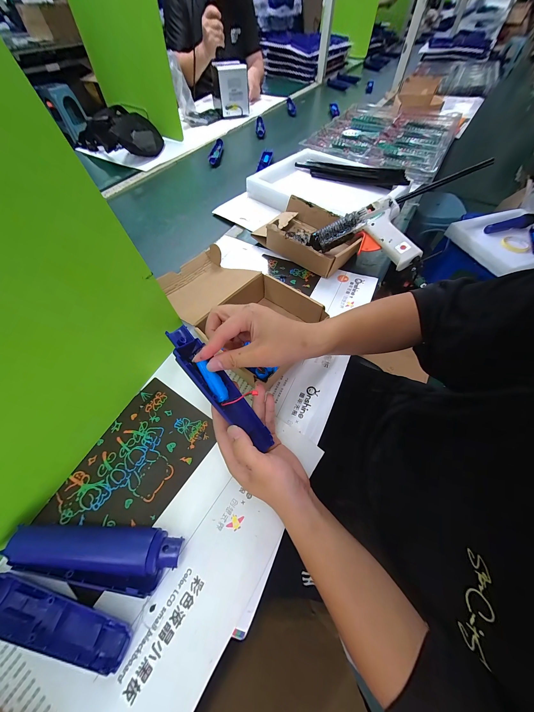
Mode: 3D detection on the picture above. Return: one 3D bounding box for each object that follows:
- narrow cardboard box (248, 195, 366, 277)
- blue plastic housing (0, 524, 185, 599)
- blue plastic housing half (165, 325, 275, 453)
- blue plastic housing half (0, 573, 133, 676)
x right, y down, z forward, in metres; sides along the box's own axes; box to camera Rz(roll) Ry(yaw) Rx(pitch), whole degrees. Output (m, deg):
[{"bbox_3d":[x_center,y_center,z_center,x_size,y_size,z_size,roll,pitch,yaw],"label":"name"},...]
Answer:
[{"bbox_3d":[0.094,-0.269,0.519,0.211,0.061,0.149,37,65,20],"label":"narrow cardboard box"},{"bbox_3d":[-0.178,0.203,0.241,0.170,0.024,0.048,7,59,3],"label":"blue plastic housing"},{"bbox_3d":[-0.050,0.038,0.257,0.035,0.019,0.165,-42,97,-22],"label":"blue plastic housing half"},{"bbox_3d":[-0.206,0.248,0.219,0.161,0.017,0.038,13,60,7],"label":"blue plastic housing half"}]

